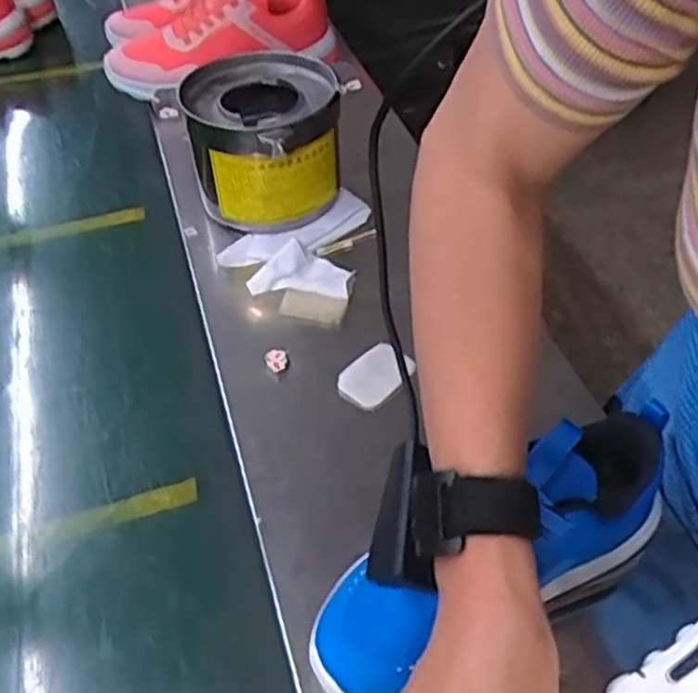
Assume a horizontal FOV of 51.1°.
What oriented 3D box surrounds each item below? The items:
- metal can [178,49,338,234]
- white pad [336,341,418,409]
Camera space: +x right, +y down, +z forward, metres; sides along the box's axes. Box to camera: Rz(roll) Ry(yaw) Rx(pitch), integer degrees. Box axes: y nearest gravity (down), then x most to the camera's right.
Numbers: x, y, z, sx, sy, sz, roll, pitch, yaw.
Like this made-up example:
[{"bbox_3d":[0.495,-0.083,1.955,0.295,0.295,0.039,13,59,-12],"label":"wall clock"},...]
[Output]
[{"bbox_3d":[-0.080,-0.189,0.700,0.135,0.117,0.153,-10,48,-8],"label":"metal can"},{"bbox_3d":[0.020,0.023,0.571,0.056,0.015,0.044,-35,56,-27],"label":"white pad"}]

